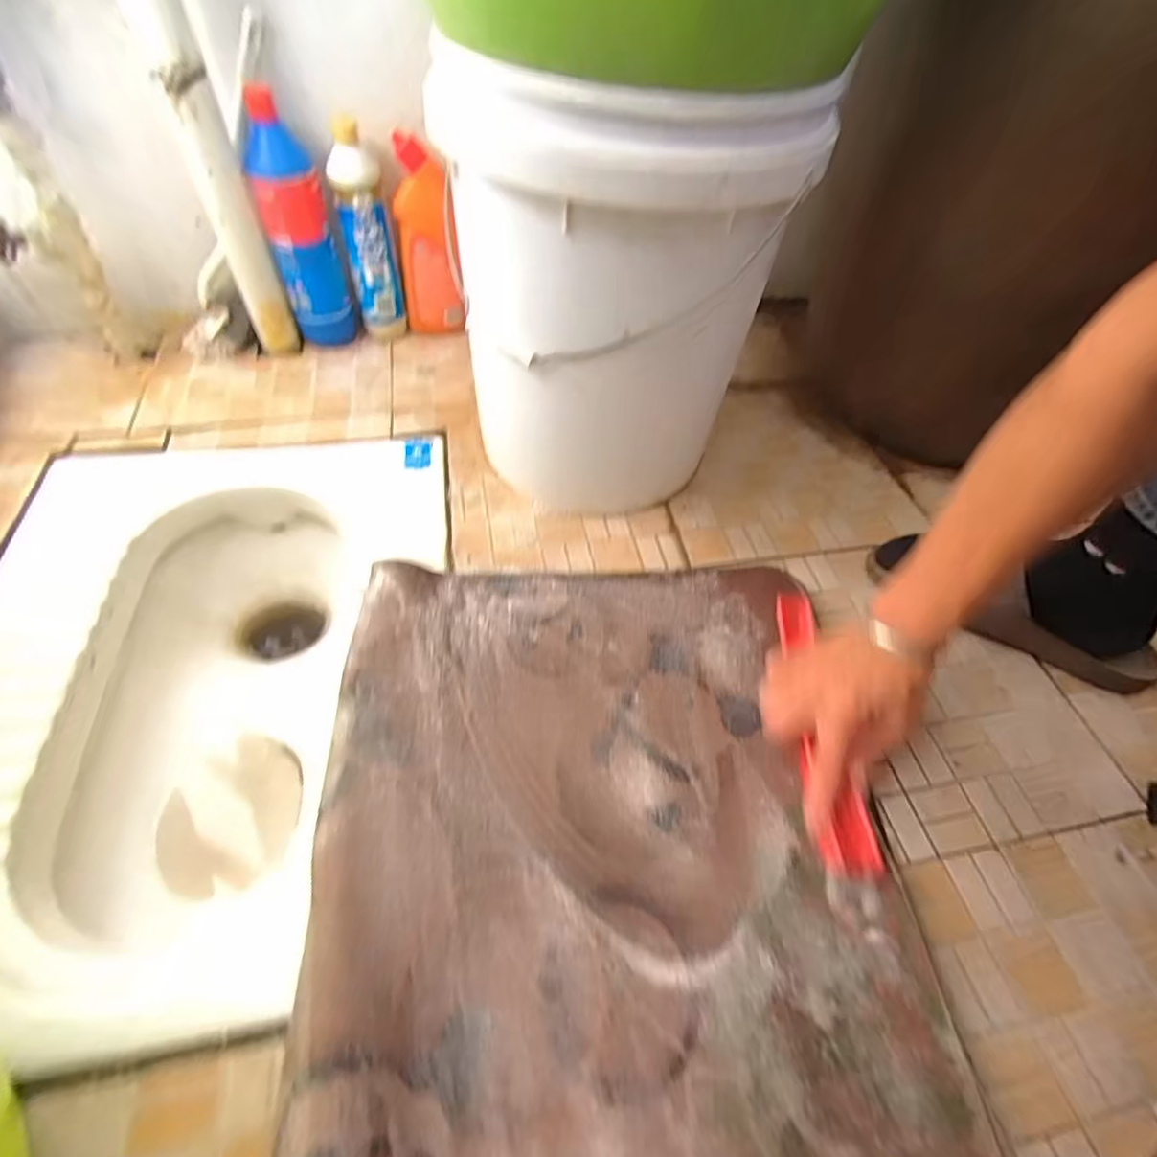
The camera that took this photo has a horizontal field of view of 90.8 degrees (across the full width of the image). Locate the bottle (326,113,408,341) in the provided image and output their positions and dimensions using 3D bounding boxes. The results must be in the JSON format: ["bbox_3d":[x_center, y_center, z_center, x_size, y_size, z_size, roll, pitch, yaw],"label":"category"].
[{"bbox_3d":[-0.244,-0.391,0.668,0.055,0.228,0.049,-10,54,-13],"label":"bottle"}]

